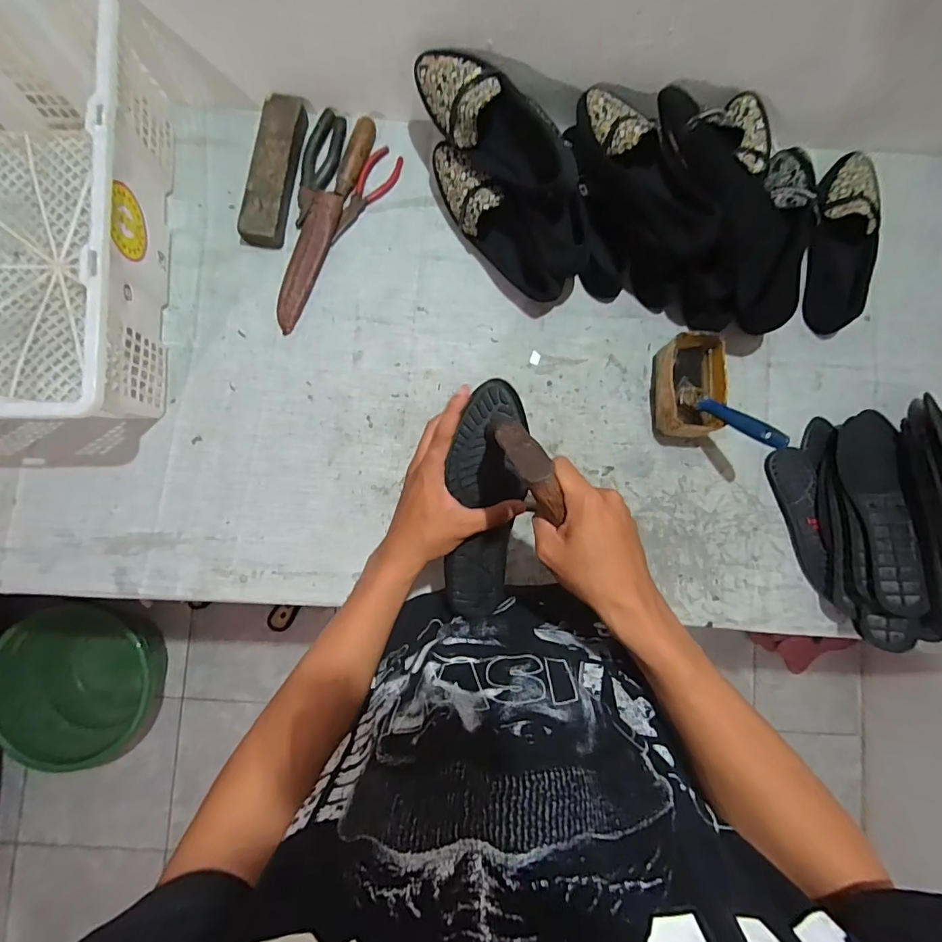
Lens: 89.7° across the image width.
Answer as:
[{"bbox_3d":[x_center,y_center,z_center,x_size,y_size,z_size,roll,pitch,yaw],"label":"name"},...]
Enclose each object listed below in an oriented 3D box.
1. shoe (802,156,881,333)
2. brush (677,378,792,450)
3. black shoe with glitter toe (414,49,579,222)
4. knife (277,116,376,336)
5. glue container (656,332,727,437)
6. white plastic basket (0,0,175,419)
[{"bbox_3d":[0.503,-0.314,0.644,0.089,0.050,0.251,14,85,0],"label":"shoe"},{"bbox_3d":[0.308,-0.068,0.570,0.026,0.013,0.153,-36,44,-4],"label":"brush"},{"bbox_3d":[0.025,-0.409,0.561,0.077,0.069,0.247,-39,87,-4],"label":"black shoe with glitter toe"},{"bbox_3d":[-0.203,-0.338,0.648,0.039,0.024,0.306,21,85,1],"label":"knife"},{"bbox_3d":[0.280,-0.109,0.615,0.079,0.066,0.130,2,85,-1],"label":"glue container"},{"bbox_3d":[-0.559,-0.294,0.566,0.369,0.163,0.497,1,85,-1],"label":"white plastic basket"}]

